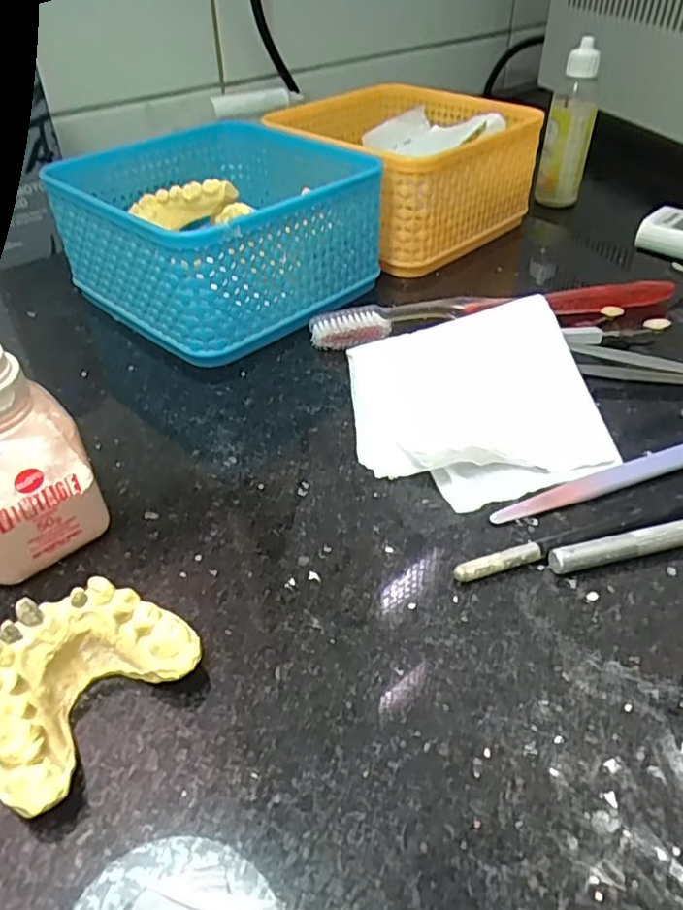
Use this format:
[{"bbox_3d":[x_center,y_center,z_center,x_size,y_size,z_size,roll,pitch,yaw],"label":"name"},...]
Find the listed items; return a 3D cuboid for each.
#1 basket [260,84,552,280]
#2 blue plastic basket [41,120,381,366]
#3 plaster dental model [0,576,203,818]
[{"bbox_3d":[0.037,-0.178,0.398,0.131,0.063,0.131,-32,50,-31],"label":"basket"},{"bbox_3d":[-0.062,-0.117,0.332,0.127,0.065,0.128,32,50,31],"label":"blue plastic basket"},{"bbox_3d":[-0.068,0.057,0.163,0.037,0.026,0.054,27,48,27],"label":"plaster dental model"}]

